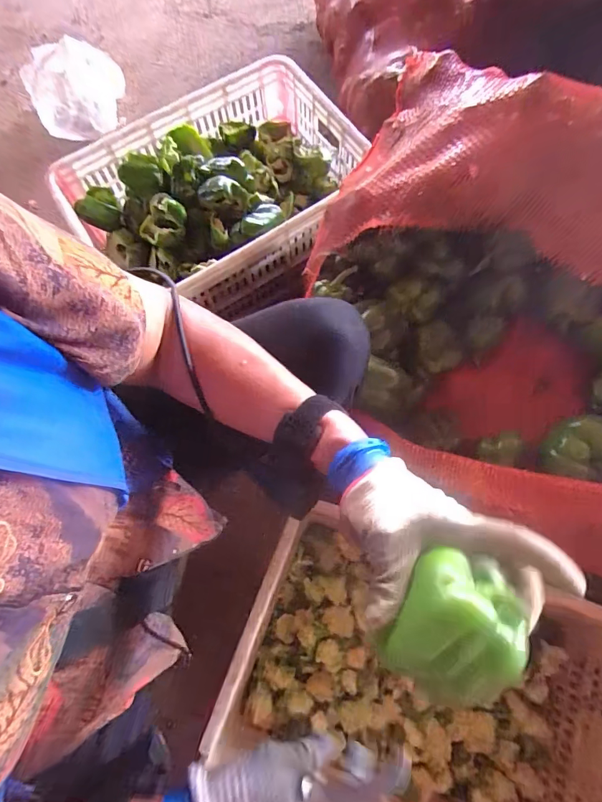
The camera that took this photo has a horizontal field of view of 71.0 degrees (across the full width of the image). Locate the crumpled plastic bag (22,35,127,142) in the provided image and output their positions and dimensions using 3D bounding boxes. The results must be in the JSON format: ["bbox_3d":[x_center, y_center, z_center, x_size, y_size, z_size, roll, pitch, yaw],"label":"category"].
[{"bbox_3d":[-0.607,-0.823,1.117,0.190,0.170,0.213,36,77,12],"label":"crumpled plastic bag"}]

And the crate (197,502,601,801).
[{"bbox_3d":[0.184,0.402,0.593,0.517,0.246,0.350,21,74,8],"label":"crate"}]

